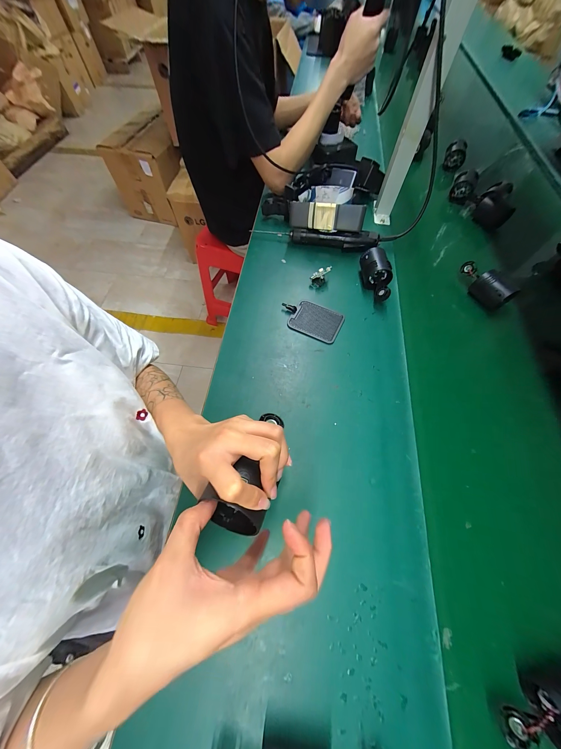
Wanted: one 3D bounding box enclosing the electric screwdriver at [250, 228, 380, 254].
[{"bbox_3d":[0.079,-0.314,0.565,0.283,0.041,0.028,9,63,3],"label":"electric screwdriver"}]

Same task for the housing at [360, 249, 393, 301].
[{"bbox_3d":[0.198,-0.200,0.506,0.054,0.053,0.113,1,63,-1],"label":"housing"}]

